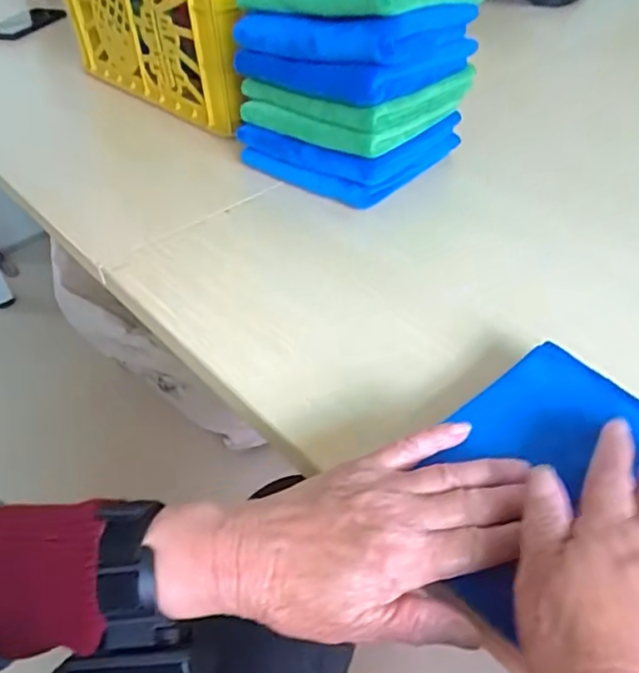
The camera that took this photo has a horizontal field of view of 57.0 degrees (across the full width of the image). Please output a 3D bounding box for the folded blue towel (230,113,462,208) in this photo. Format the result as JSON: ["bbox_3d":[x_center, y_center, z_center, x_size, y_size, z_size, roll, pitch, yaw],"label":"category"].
[{"bbox_3d":[0.030,-0.214,0.633,0.179,0.046,0.164,25,50,27],"label":"folded blue towel"}]

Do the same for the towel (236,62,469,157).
[{"bbox_3d":[0.037,-0.247,0.600,0.175,0.046,0.165,-35,52,-29],"label":"towel"}]

